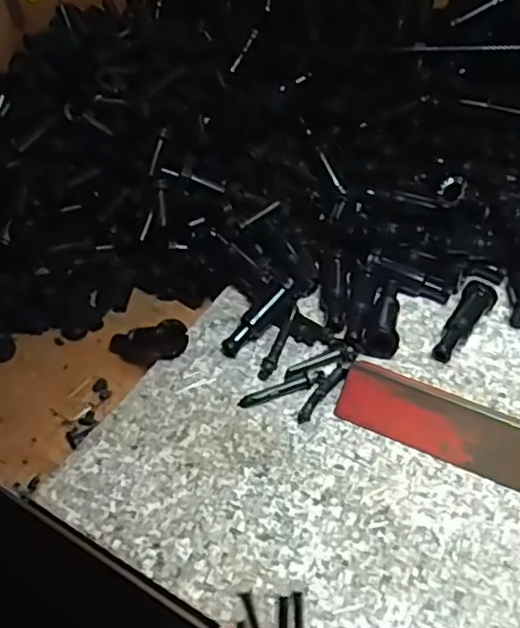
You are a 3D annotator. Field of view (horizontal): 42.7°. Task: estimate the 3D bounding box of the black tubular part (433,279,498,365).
[{"bbox_3d":[0.141,0.007,0.461,0.021,0.021,0.070,26,52,24],"label":"black tubular part"}]

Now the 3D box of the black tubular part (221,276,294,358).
[{"bbox_3d":[-0.002,0.001,0.464,0.011,0.011,0.070,35,77,30],"label":"black tubular part"}]

